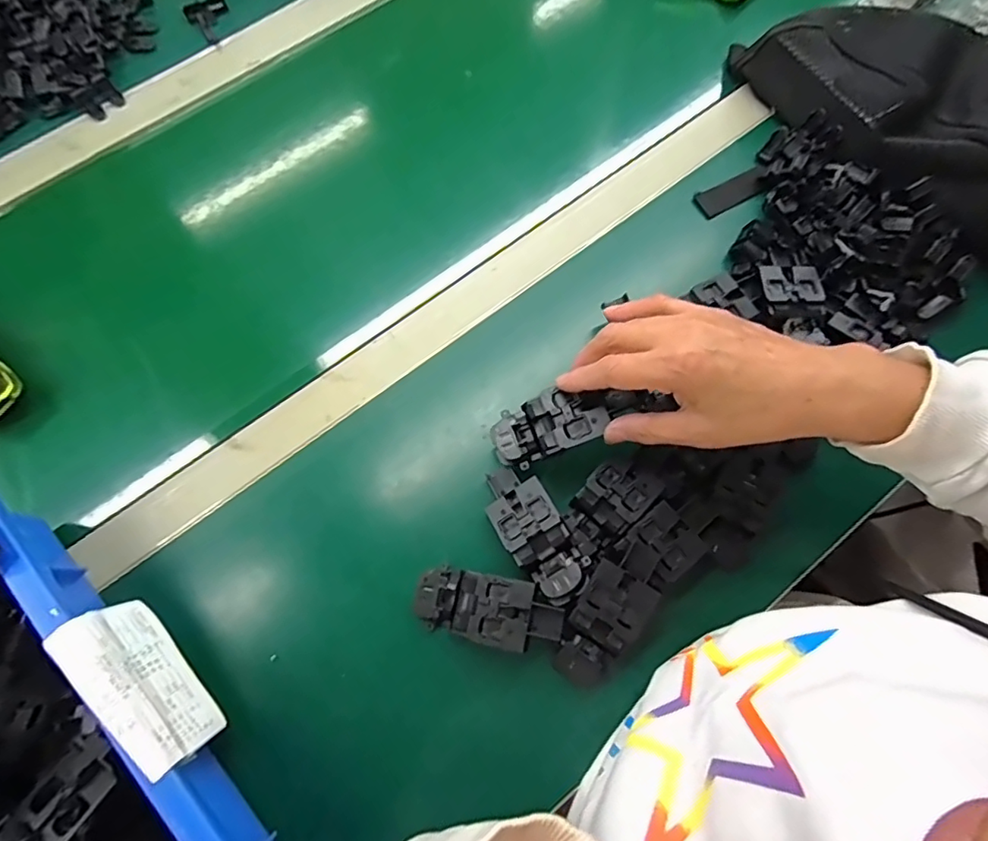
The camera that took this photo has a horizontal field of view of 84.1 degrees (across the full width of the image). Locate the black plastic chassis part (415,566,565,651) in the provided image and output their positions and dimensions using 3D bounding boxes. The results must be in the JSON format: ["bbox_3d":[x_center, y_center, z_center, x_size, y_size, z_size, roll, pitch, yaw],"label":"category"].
[{"bbox_3d":[-0.003,0.127,0.369,0.097,0.022,0.043,12,73,3],"label":"black plastic chassis part"}]

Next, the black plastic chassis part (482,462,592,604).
[{"bbox_3d":[0.028,0.077,0.378,0.042,0.019,0.097,-32,76,-10],"label":"black plastic chassis part"}]

